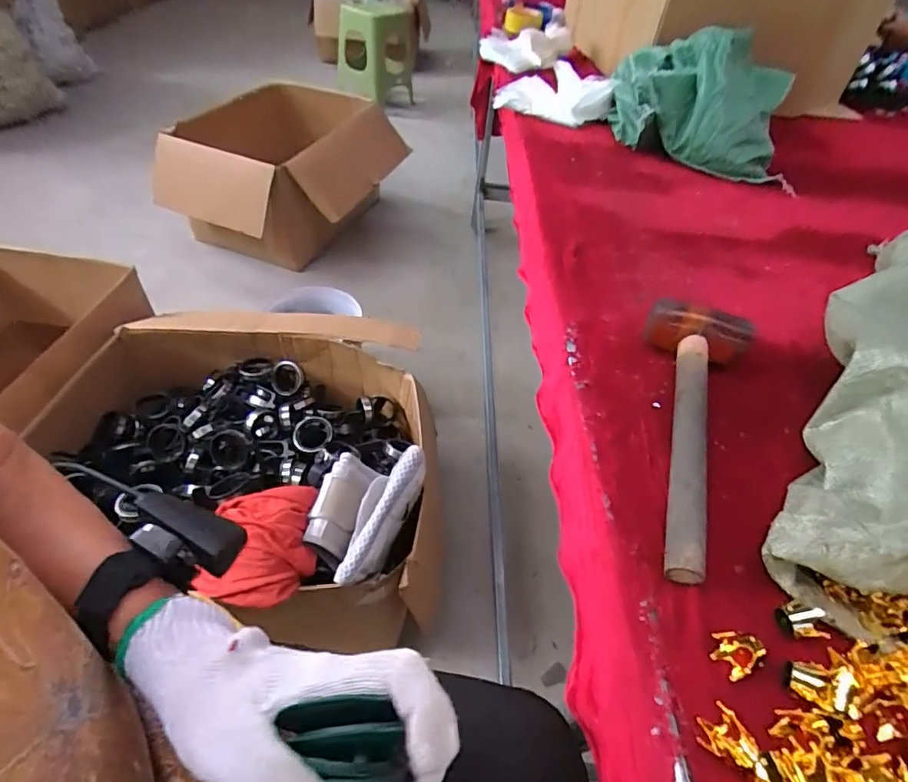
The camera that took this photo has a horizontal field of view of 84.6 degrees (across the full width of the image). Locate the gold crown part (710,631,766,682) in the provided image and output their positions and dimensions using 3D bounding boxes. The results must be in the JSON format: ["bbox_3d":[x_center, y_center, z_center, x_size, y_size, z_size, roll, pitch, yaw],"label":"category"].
[{"bbox_3d":[0.195,0.178,0.344,0.027,0.019,0.028,-21,54,-22],"label":"gold crown part"}]

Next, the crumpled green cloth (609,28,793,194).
[{"bbox_3d":[0.465,-0.547,0.931,0.337,0.169,0.248,17,50,9],"label":"crumpled green cloth"}]

